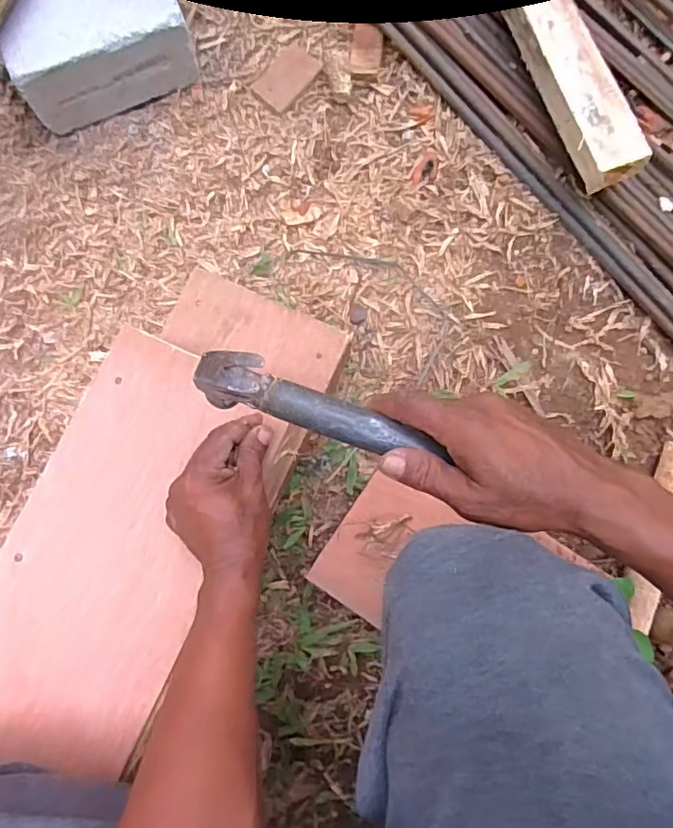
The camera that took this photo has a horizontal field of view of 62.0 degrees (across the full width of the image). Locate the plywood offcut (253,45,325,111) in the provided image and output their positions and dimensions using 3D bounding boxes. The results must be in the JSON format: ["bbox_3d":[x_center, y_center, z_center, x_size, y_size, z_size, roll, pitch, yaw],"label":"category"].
[{"bbox_3d":[-0.061,-0.417,0.692,0.054,0.006,0.085,39,84,5],"label":"plywood offcut"}]

